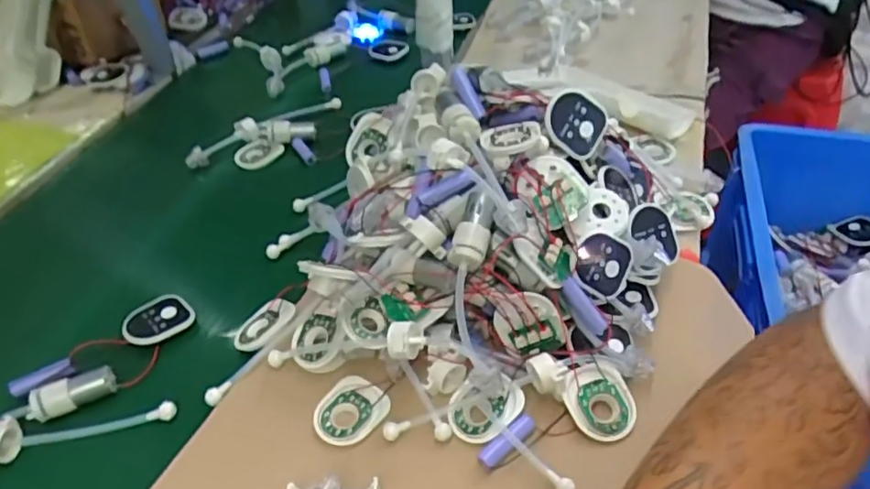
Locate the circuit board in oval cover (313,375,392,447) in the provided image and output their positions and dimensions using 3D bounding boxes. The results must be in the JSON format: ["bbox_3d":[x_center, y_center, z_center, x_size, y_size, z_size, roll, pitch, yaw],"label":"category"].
[{"bbox_3d":[-0.065,0.129,0.488,0.059,0.007,0.048,-35,50,-29],"label":"circuit board in oval cover"}]

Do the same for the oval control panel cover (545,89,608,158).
[{"bbox_3d":[0.118,-0.101,0.527,0.047,0.058,0.007,-60,23,0],"label":"oval control panel cover"}]

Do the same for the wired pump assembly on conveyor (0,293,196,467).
[{"bbox_3d":[-0.322,0.128,0.517,0.252,0.029,0.139,-23,45,-19],"label":"wired pump assembly on conveyor"}]

